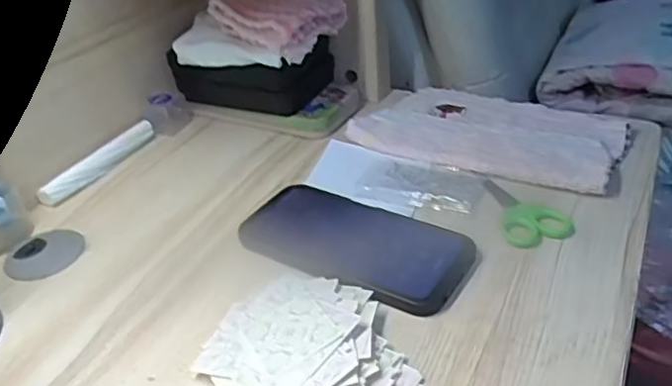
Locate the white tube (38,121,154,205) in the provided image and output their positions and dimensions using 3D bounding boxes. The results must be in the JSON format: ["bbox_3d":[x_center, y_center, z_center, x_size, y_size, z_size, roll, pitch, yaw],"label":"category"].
[{"bbox_3d":[-0.223,-0.031,0.581,0.017,0.018,0.130,13,39,26],"label":"white tube"}]

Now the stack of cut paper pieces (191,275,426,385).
[{"bbox_3d":[-0.017,0.090,0.361,0.104,0.022,0.128,-32,42,-32],"label":"stack of cut paper pieces"}]

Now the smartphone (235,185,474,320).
[{"bbox_3d":[0.013,0.033,0.443,0.169,0.017,0.076,18,41,30],"label":"smartphone"}]

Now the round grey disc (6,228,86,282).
[{"bbox_3d":[-0.227,0.046,0.479,0.057,0.004,0.058,-4,35,3],"label":"round grey disc"}]

